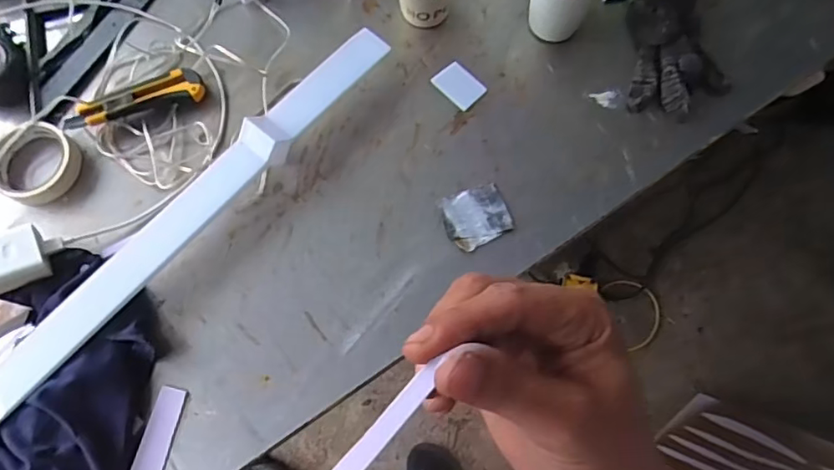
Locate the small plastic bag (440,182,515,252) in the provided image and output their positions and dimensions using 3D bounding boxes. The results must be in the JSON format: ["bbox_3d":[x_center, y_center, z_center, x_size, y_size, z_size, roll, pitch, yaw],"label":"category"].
[{"bbox_3d":[0.064,-0.020,0.606,0.069,0.006,0.064,-19,76,-6],"label":"small plastic bag"}]

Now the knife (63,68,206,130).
[{"bbox_3d":[-0.321,-0.155,0.636,0.152,0.017,0.039,-17,75,-5],"label":"knife"}]

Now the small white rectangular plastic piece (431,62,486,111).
[{"bbox_3d":[0.050,-0.176,0.656,0.041,0.005,0.057,-42,79,-11],"label":"small white rectangular plastic piece"}]

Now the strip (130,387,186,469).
[{"bbox_3d":[-0.258,0.214,0.539,0.028,0.014,0.128,11,75,2],"label":"strip"}]

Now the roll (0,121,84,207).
[{"bbox_3d":[-0.422,-0.079,0.616,0.088,0.019,0.087,0,75,-1],"label":"roll"}]

